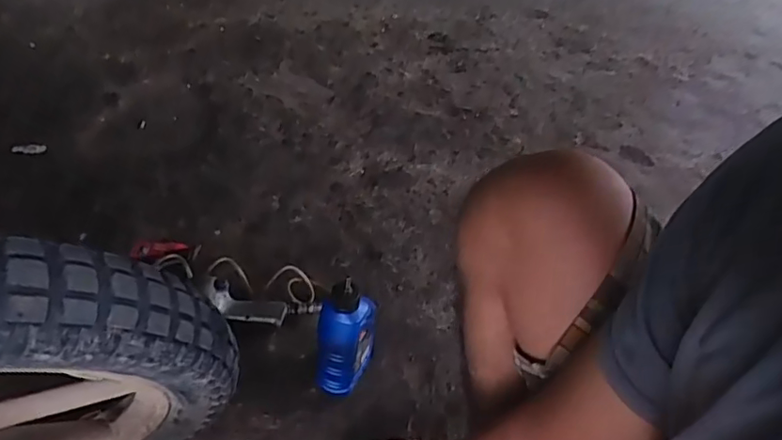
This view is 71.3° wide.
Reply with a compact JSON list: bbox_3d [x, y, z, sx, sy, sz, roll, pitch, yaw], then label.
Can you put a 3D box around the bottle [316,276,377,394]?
[{"bbox_3d":[-0.067,0.174,0.813,0.070,0.218,0.086,16,39,11],"label":"bottle"}]

